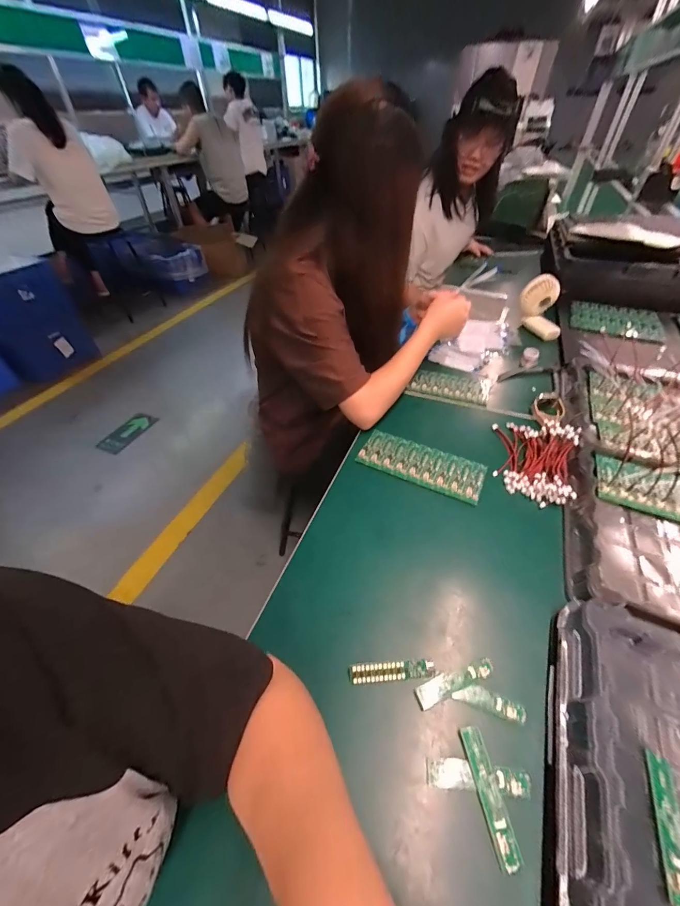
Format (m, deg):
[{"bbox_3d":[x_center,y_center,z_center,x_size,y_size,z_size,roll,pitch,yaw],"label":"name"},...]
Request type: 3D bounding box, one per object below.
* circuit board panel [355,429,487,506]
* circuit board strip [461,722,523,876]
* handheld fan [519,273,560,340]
[{"bbox_3d":[0.132,0.016,0.546,0.194,0.010,0.084,20,49,20],"label":"circuit board panel"},{"bbox_3d":[0.125,0.285,0.281,0.018,0.007,0.084,-16,43,5],"label":"circuit board strip"},{"bbox_3d":[0.489,-0.353,0.805,0.113,0.109,0.075,22,49,22],"label":"handheld fan"}]

